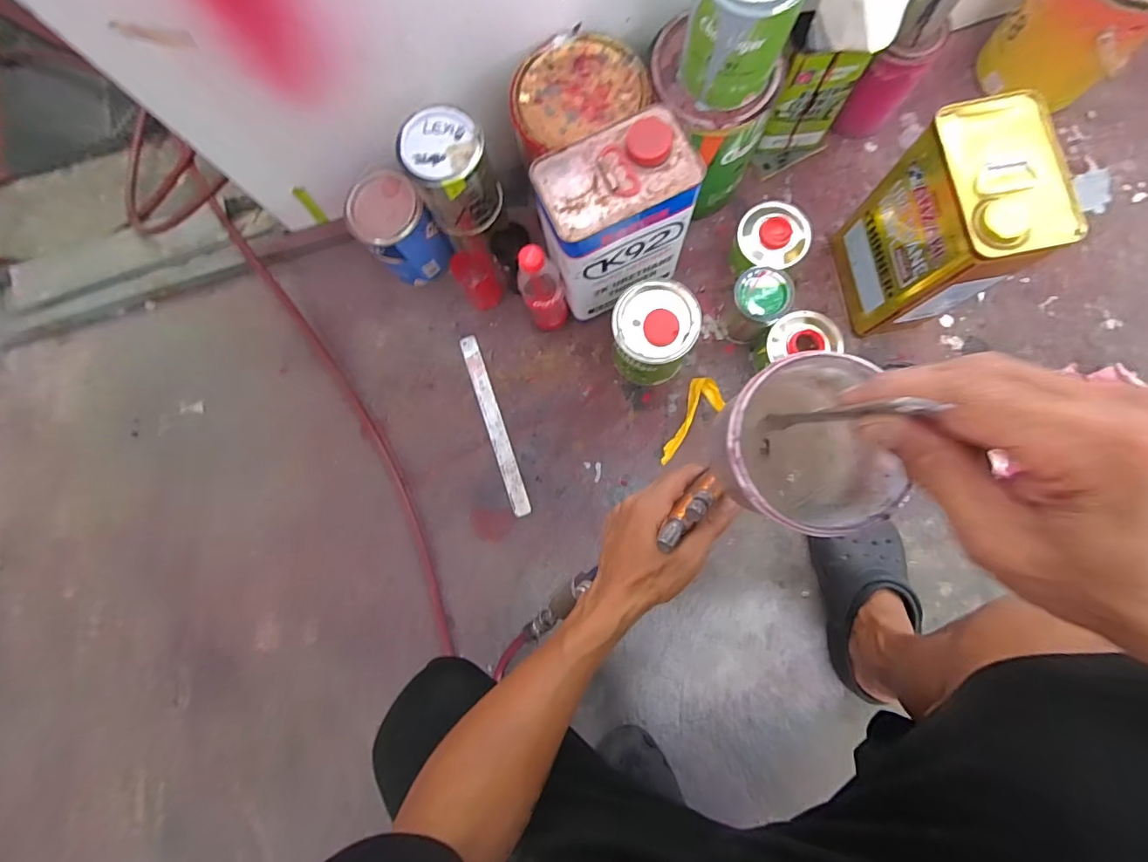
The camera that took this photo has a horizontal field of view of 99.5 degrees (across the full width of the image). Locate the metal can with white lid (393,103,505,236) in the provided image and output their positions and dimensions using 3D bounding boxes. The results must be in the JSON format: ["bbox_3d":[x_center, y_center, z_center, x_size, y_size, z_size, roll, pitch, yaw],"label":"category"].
[{"bbox_3d":[-0.154,-0.326,0.626,0.091,0.124,0.093,-1,83,5],"label":"metal can with white lid"}]

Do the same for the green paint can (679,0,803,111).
[{"bbox_3d":[0.177,-0.436,0.523,0.095,0.146,0.090,-1,83,5],"label":"green paint can"}]

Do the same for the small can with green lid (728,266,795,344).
[{"bbox_3d":[0.252,-0.171,0.687,0.073,0.102,0.071,-1,83,5],"label":"small can with green lid"}]

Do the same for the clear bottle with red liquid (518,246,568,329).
[{"bbox_3d":[-0.038,-0.185,0.671,0.058,0.193,0.052,-18,82,2],"label":"clear bottle with red liquid"}]

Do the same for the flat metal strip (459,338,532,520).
[{"bbox_3d":[-0.122,-0.012,0.745,0.026,0.004,0.287,-19,82,2],"label":"flat metal strip"}]

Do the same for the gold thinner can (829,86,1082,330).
[{"bbox_3d":[0.447,-0.242,0.615,0.114,0.258,0.168,-12,81,2],"label":"gold thinner can"}]

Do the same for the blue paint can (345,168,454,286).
[{"bbox_3d":[-0.256,-0.291,0.719,0.097,0.142,0.099,-1,83,5],"label":"blue paint can"}]

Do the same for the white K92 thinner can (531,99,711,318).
[{"bbox_3d":[0.054,-0.263,0.622,0.170,0.220,0.117,-22,82,2],"label":"white K92 thinner can"}]

